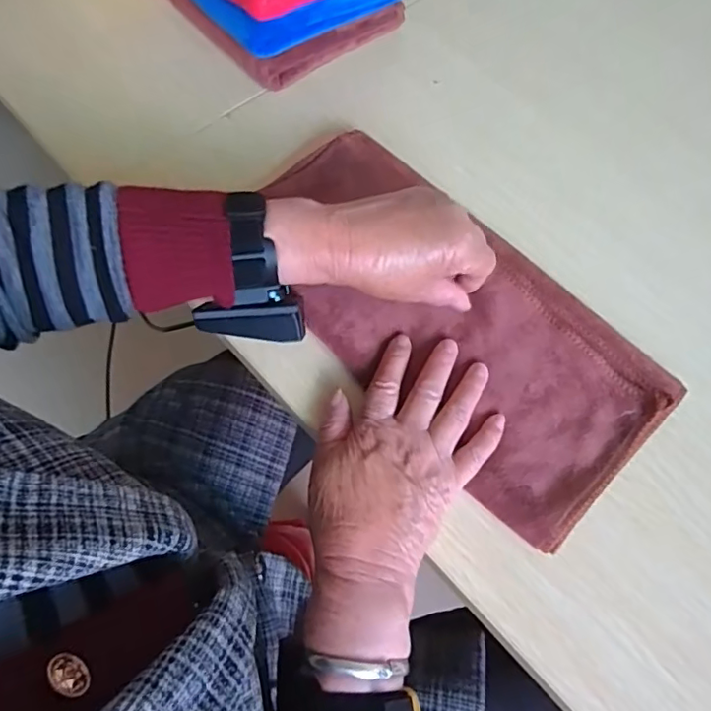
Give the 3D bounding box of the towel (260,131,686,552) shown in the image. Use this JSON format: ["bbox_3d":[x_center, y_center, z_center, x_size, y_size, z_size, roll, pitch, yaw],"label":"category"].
[{"bbox_3d":[0.061,-0.039,0.407,0.170,0.021,0.332,-35,70,-17],"label":"towel"}]

